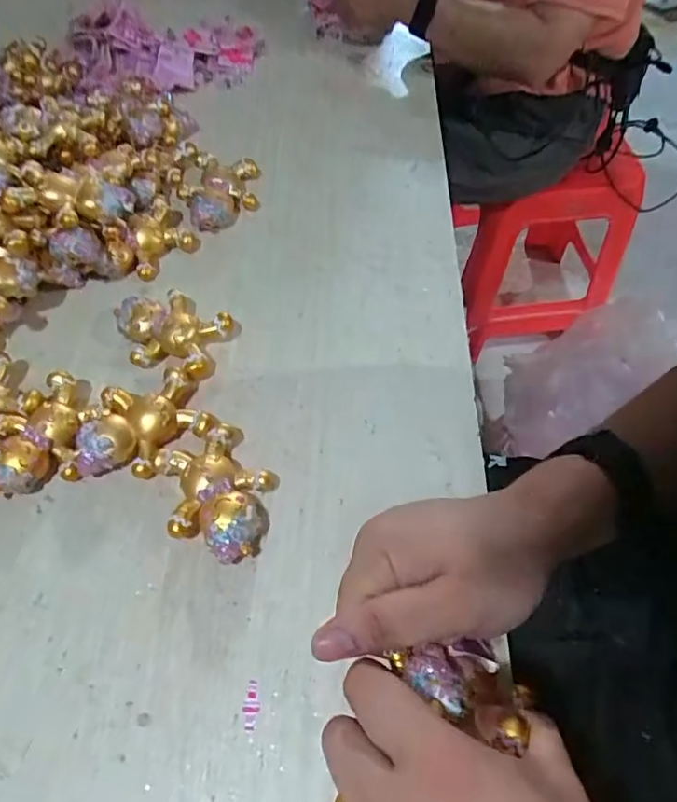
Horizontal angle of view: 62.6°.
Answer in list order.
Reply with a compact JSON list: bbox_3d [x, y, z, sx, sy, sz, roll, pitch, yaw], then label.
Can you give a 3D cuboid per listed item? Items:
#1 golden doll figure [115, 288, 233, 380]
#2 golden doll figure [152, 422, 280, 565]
[{"bbox_3d":[-0.166,-0.066,0.535,0.106,0.033,0.077,20,62,13],"label":"golden doll figure"},{"bbox_3d":[-0.096,0.075,0.451,0.086,0.030,0.111,-28,62,-14],"label":"golden doll figure"}]

